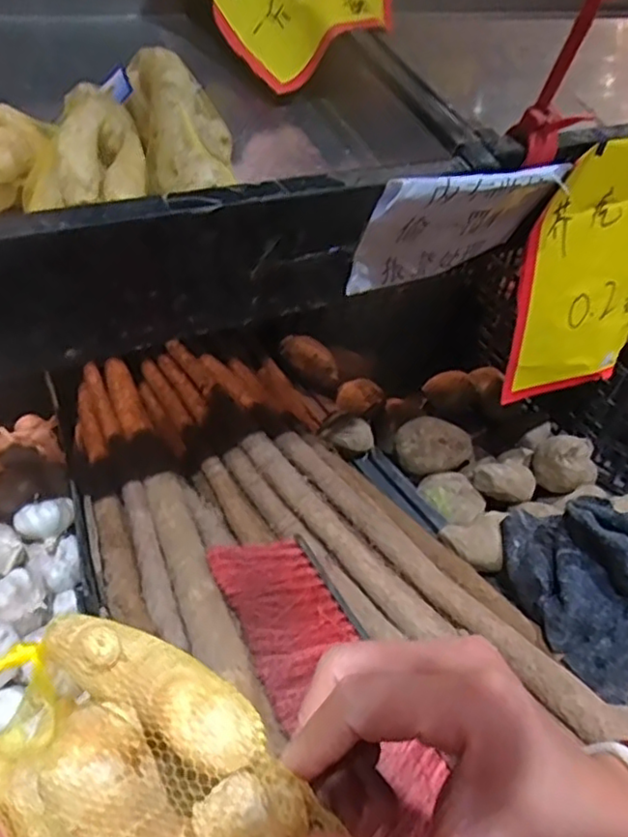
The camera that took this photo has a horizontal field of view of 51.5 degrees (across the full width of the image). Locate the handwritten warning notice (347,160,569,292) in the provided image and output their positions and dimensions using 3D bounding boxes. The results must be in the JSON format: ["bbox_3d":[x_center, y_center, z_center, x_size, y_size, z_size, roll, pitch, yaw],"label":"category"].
[{"bbox_3d":[0.126,-0.167,0.559,0.197,0.120,0.019,-18,70,-25],"label":"handwritten warning notice"}]

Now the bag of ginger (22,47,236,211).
[{"bbox_3d":[-0.125,-0.197,0.444,0.135,0.069,0.151,-2,36,-7],"label":"bag of ginger"}]

